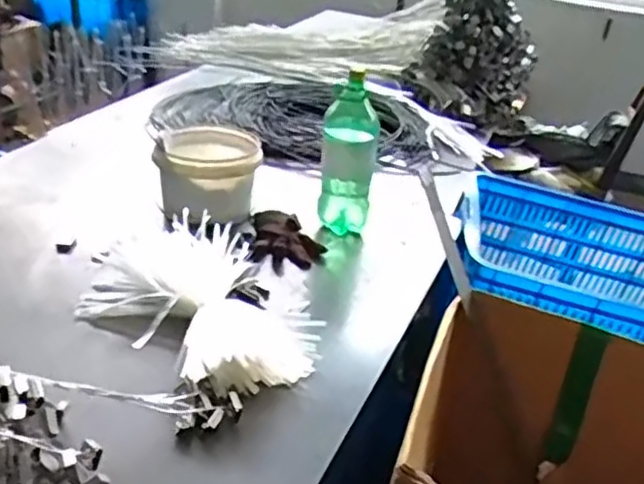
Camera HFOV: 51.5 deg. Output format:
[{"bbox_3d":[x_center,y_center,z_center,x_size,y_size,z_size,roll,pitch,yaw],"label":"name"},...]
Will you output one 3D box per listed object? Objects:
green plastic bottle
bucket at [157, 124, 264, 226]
[{"bbox_3d":[0.052,-0.166,1.305,0.103,0.292,0.100,5,30,-1],"label":"green plastic bottle"},{"bbox_3d":[-0.232,-0.132,1.384,0.206,0.142,0.232,1,31,-8],"label":"bucket"}]

